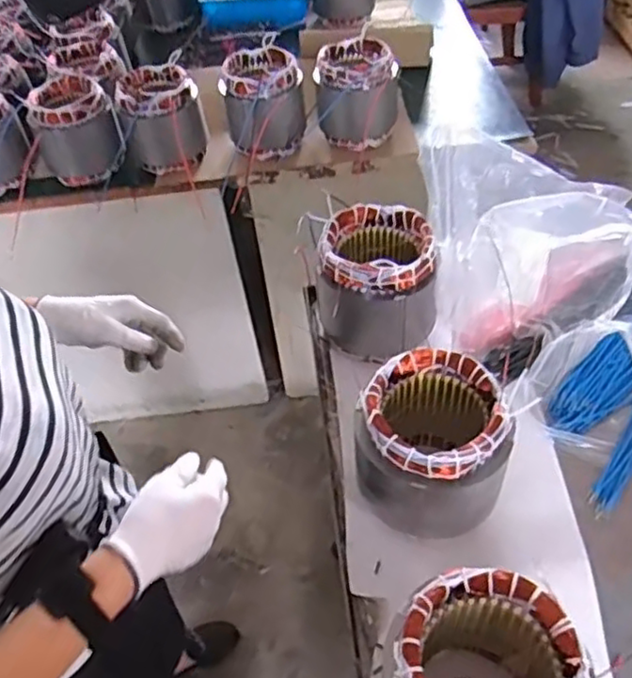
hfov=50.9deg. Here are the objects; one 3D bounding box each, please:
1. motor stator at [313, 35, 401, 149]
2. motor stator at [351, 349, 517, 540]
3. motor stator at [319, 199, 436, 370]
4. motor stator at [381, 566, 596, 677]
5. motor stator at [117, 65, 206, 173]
[{"bbox_3d":[0.080,-0.471,1.313,0.155,0.175,0.163,-1,48,5],"label":"motor stator"},{"bbox_3d":[0.119,0.114,0.681,0.141,0.140,0.140,-3,48,3],"label":"motor stator"},{"bbox_3d":[0.078,-0.075,0.863,0.147,0.145,0.141,-1,48,5],"label":"motor stator"},{"bbox_3d":[0.132,0.282,0.531,0.134,0.154,0.138,-3,48,3],"label":"motor stator"},{"bbox_3d":[-0.301,-0.432,1.319,0.153,0.163,0.145,-16,48,-8],"label":"motor stator"}]

